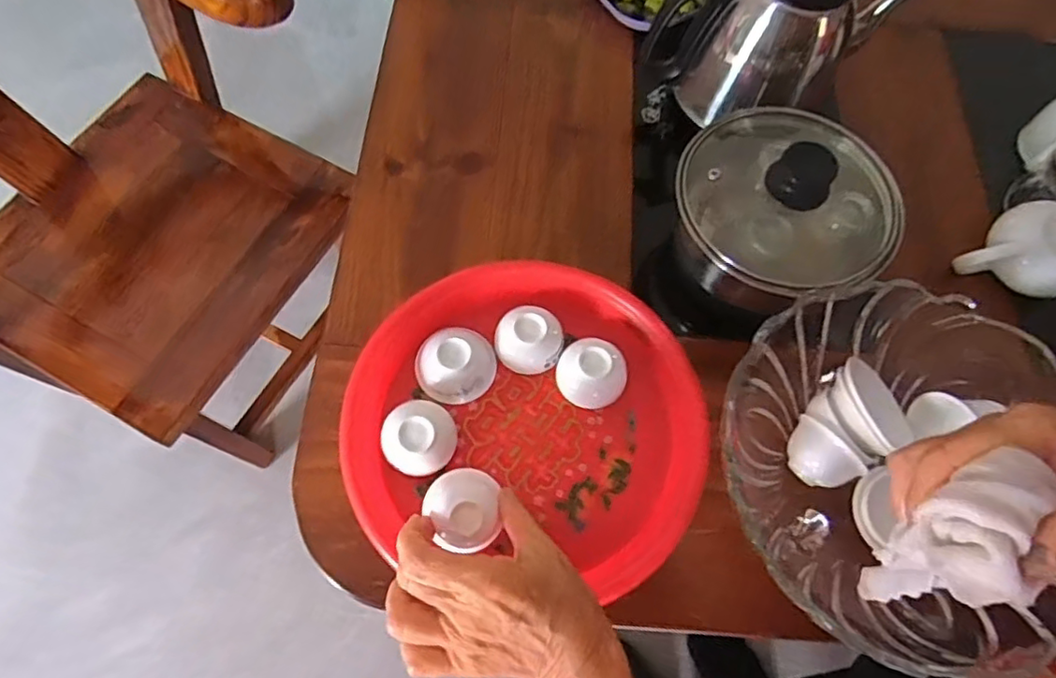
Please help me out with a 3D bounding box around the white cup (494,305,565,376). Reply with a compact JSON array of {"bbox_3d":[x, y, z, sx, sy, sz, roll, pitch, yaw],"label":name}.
[{"bbox_3d":[0.001,0.000,0.487,0.052,0.025,0.048,0,69,0],"label":"white cup"}]

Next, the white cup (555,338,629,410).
[{"bbox_3d":[0.049,0.023,0.477,0.052,0.025,0.052,0,69,0],"label":"white cup"}]

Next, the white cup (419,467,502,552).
[{"bbox_3d":[-0.040,0.106,0.395,0.047,0.023,0.050,-20,70,-8],"label":"white cup"}]

